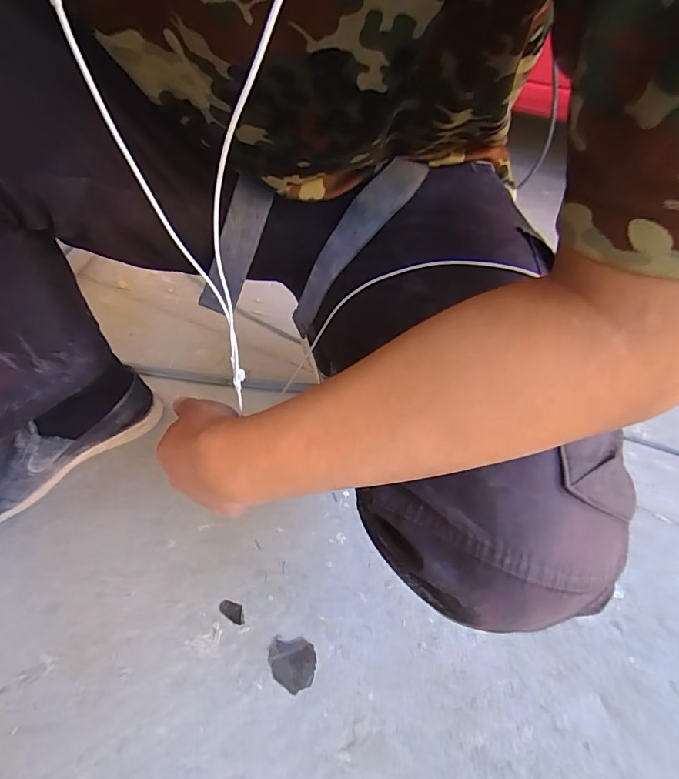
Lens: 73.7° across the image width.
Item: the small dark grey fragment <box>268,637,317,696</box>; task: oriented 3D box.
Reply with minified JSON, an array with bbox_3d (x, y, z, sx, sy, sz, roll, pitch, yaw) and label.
[{"bbox_3d":[-0.046,0.262,0.438,0.049,0.004,0.042,28,51,20],"label":"small dark grey fragment"}]

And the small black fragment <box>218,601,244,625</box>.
[{"bbox_3d":[-0.110,0.227,0.464,0.030,0.004,0.017,20,49,13],"label":"small black fragment"}]

